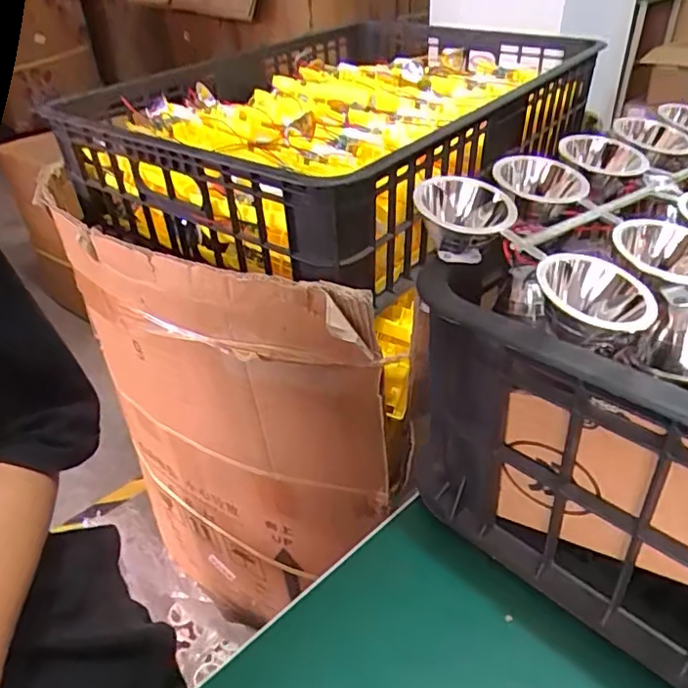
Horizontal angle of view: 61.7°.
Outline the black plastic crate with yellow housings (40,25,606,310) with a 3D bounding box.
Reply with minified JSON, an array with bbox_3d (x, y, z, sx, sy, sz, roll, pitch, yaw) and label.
[{"bbox_3d":[0.008,-0.269,0.699,0.423,0.137,0.563,20,43,32],"label":"black plastic crate with yellow housings"}]

